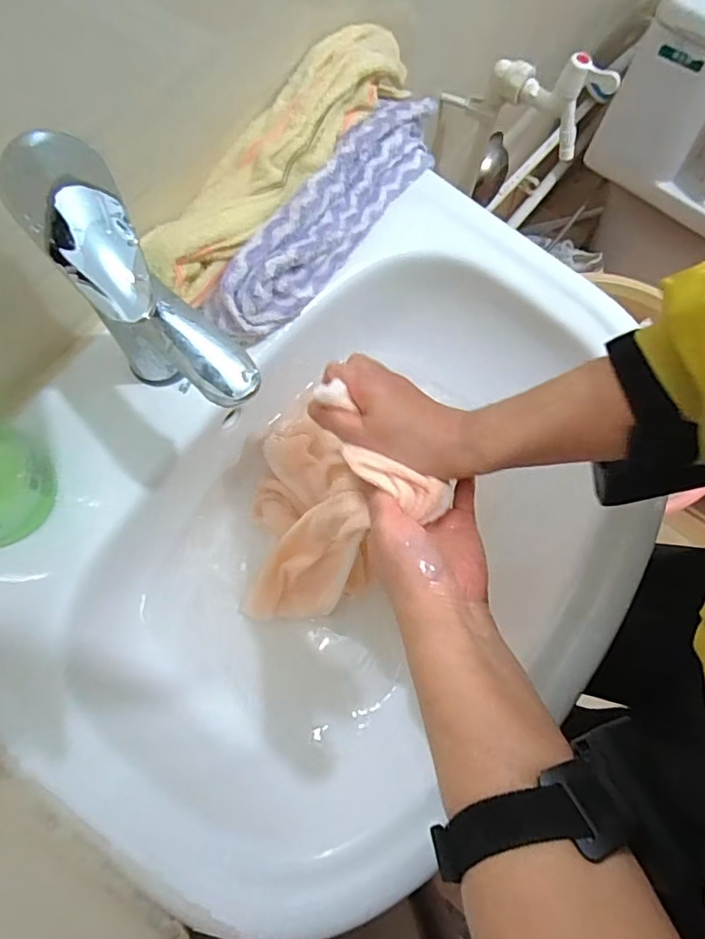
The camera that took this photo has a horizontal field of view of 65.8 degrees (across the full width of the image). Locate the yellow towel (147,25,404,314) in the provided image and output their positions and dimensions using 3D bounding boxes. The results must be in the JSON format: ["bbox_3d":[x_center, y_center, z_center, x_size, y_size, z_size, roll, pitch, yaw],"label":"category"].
[{"bbox_3d":[-0.053,-0.259,0.432,0.067,0.048,0.296,35,74,9],"label":"yellow towel"}]

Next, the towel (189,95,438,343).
[{"bbox_3d":[-0.009,-0.222,0.445,0.061,0.049,0.297,36,74,9],"label":"towel"}]

